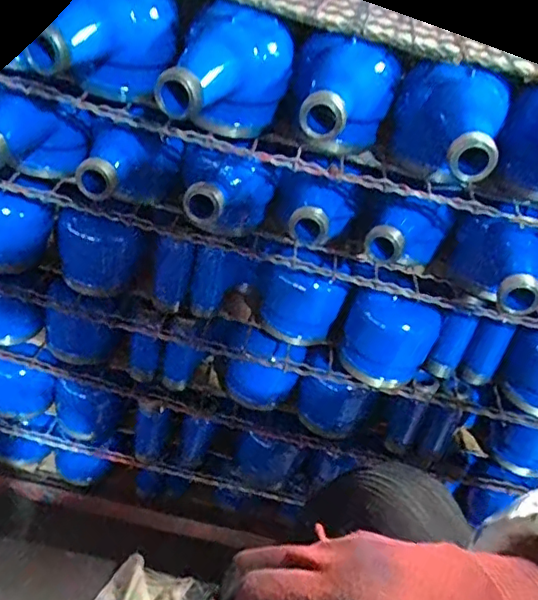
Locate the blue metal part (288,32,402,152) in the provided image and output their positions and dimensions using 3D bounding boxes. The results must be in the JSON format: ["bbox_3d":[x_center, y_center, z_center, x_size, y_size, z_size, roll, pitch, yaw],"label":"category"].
[{"bbox_3d":[0.052,-0.141,0.425,0.080,0.084,0.094,15,34,1],"label":"blue metal part"}]

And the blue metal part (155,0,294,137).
[{"bbox_3d":[-0.028,-0.156,0.414,0.077,0.094,0.099,15,34,0],"label":"blue metal part"}]

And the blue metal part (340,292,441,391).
[{"bbox_3d":[0.122,0.026,0.568,0.080,0.087,0.081,29,37,20],"label":"blue metal part"}]

